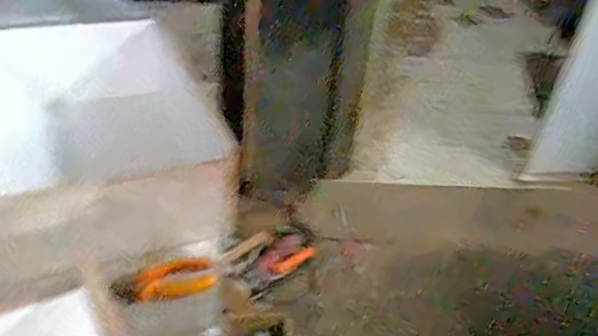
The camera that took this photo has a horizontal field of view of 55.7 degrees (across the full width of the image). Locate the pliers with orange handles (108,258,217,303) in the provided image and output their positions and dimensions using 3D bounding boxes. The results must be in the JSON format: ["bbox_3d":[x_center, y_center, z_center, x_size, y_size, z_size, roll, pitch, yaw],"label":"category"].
[{"bbox_3d":[-0.182,0.153,0.763,0.131,0.049,0.012,-9,-6,-19],"label":"pliers with orange handles"}]

